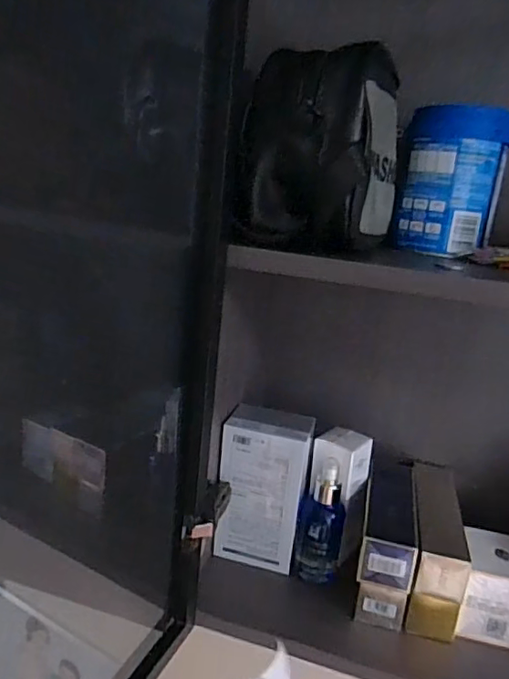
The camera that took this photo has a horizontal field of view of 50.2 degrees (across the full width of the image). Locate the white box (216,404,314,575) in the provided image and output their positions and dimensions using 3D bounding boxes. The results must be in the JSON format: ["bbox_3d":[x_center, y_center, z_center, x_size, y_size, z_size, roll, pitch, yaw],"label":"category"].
[{"bbox_3d":[0.011,0.166,0.611,0.097,0.173,0.060,8,15,7],"label":"white box"}]

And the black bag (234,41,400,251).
[{"bbox_3d":[0.065,-0.157,0.470,0.111,0.144,0.155,12,16,19],"label":"black bag"}]

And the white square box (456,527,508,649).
[{"bbox_3d":[0.251,0.254,0.560,0.076,0.078,0.080,10,16,15],"label":"white square box"}]

